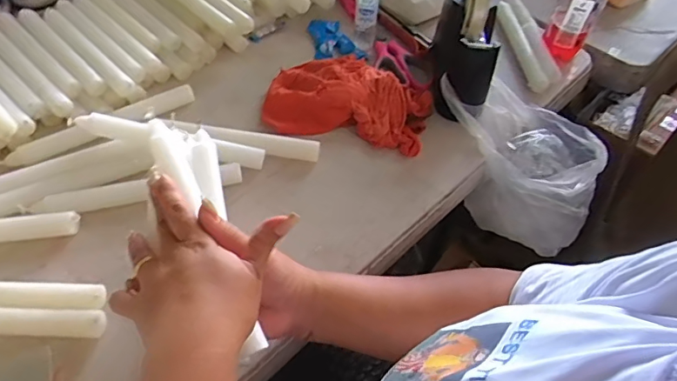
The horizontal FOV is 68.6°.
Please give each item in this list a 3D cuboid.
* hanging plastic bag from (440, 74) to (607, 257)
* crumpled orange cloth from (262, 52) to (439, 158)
[{"bbox_3d":[0.222,-0.034,0.624,0.207,0.146,0.127,37,58,23],"label":"hanging plastic bag"},{"bbox_3d":[0.013,-0.110,0.593,0.193,0.038,0.126,10,51,4],"label":"crumpled orange cloth"}]

